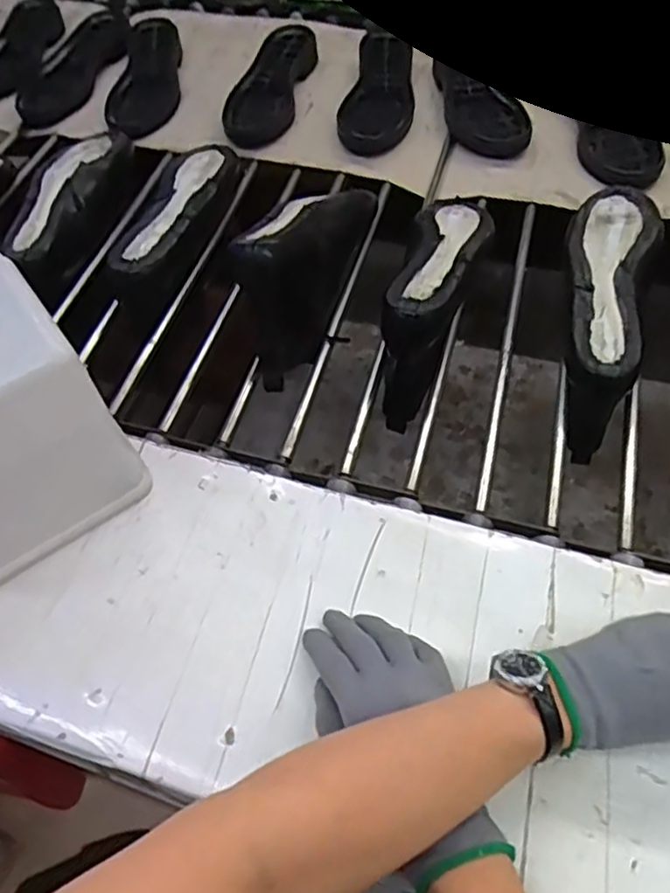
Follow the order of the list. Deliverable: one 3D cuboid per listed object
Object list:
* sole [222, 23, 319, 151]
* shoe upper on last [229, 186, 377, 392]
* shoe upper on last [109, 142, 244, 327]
[{"bbox_3d":[-0.091,-0.492,0.934,0.096,0.030,0.260,9,56,11],"label":"sole"},{"bbox_3d":[-0.032,-0.191,0.679,0.072,0.109,0.252,12,57,13],"label":"shoe upper on last"},{"bbox_3d":[-0.171,-0.240,0.751,0.080,0.061,0.247,11,57,12],"label":"shoe upper on last"}]

